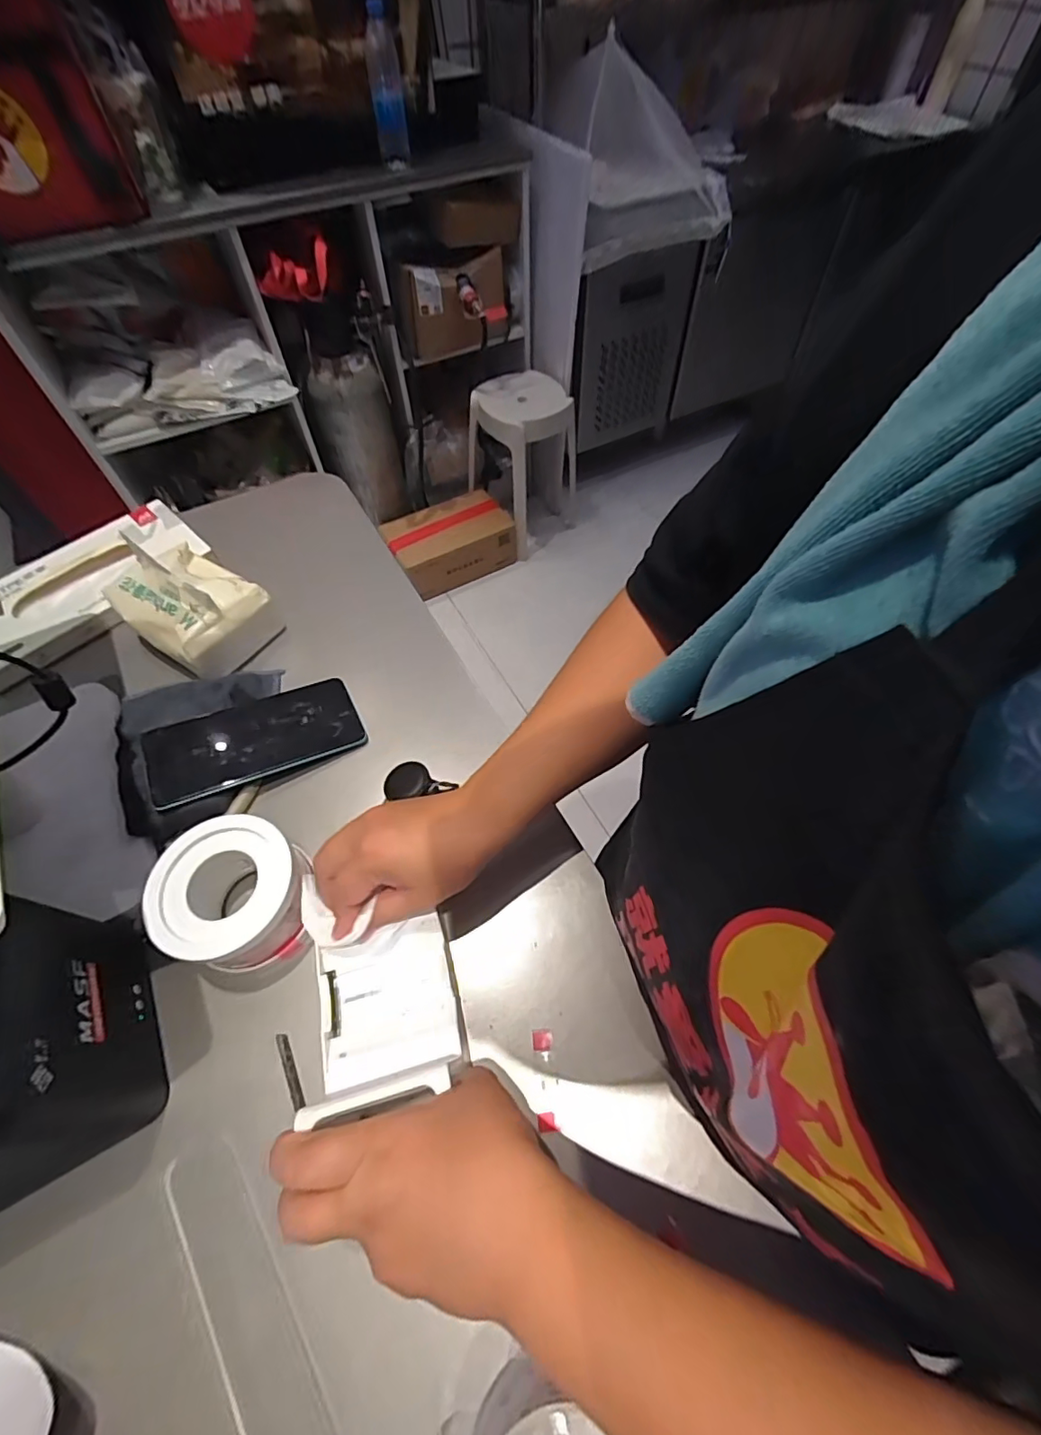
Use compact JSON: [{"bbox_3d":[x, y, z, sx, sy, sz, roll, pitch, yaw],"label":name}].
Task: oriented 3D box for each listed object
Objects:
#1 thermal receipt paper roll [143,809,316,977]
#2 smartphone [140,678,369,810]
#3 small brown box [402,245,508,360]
[{"bbox_3d":[-0.188,0.119,0.361,0.091,0.052,0.087,26,62,17],"label":"thermal receipt paper roll"},{"bbox_3d":[-0.218,0.015,0.445,0.160,0.009,0.075,-19,60,-21],"label":"smartphone"},{"bbox_3d":[-0.167,-1.077,1.414,0.276,0.188,0.101,-14,58,-7],"label":"small brown box"}]

